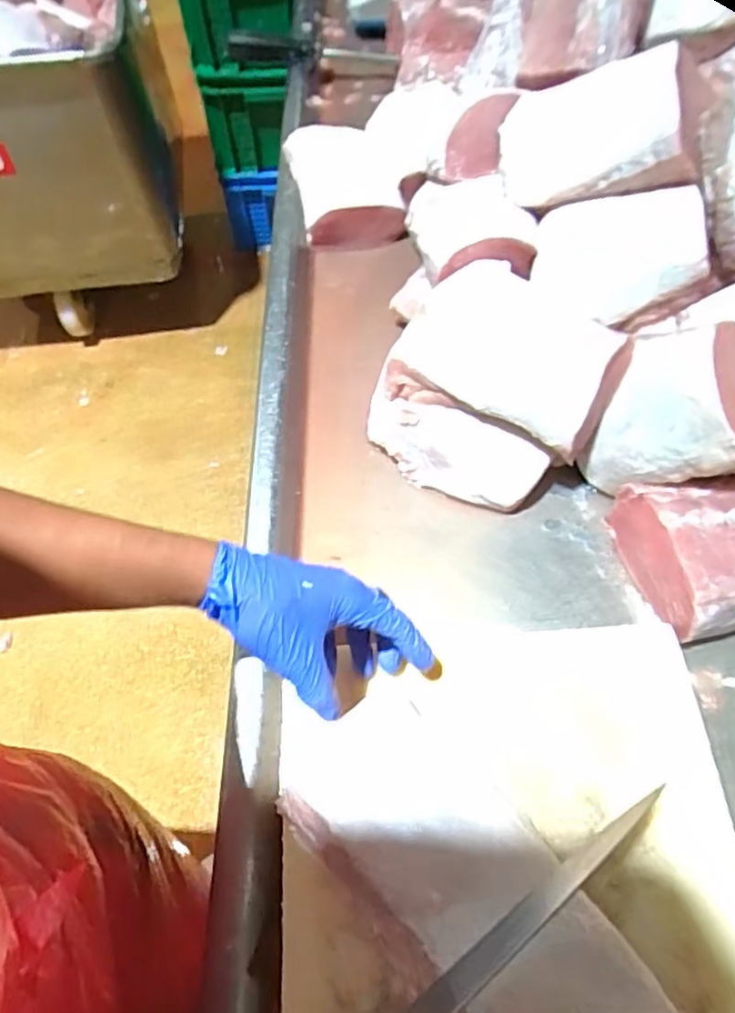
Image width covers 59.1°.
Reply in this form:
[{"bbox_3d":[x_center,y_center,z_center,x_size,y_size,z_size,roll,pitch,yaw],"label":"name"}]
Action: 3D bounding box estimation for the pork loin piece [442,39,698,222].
[{"bbox_3d":[0.177,-0.326,0.586,0.208,0.064,0.113,2,81,38],"label":"pork loin piece"}]

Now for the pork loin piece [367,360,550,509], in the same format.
[{"bbox_3d":[0.071,-0.053,0.579,0.165,0.062,0.062,29,68,14],"label":"pork loin piece"}]

